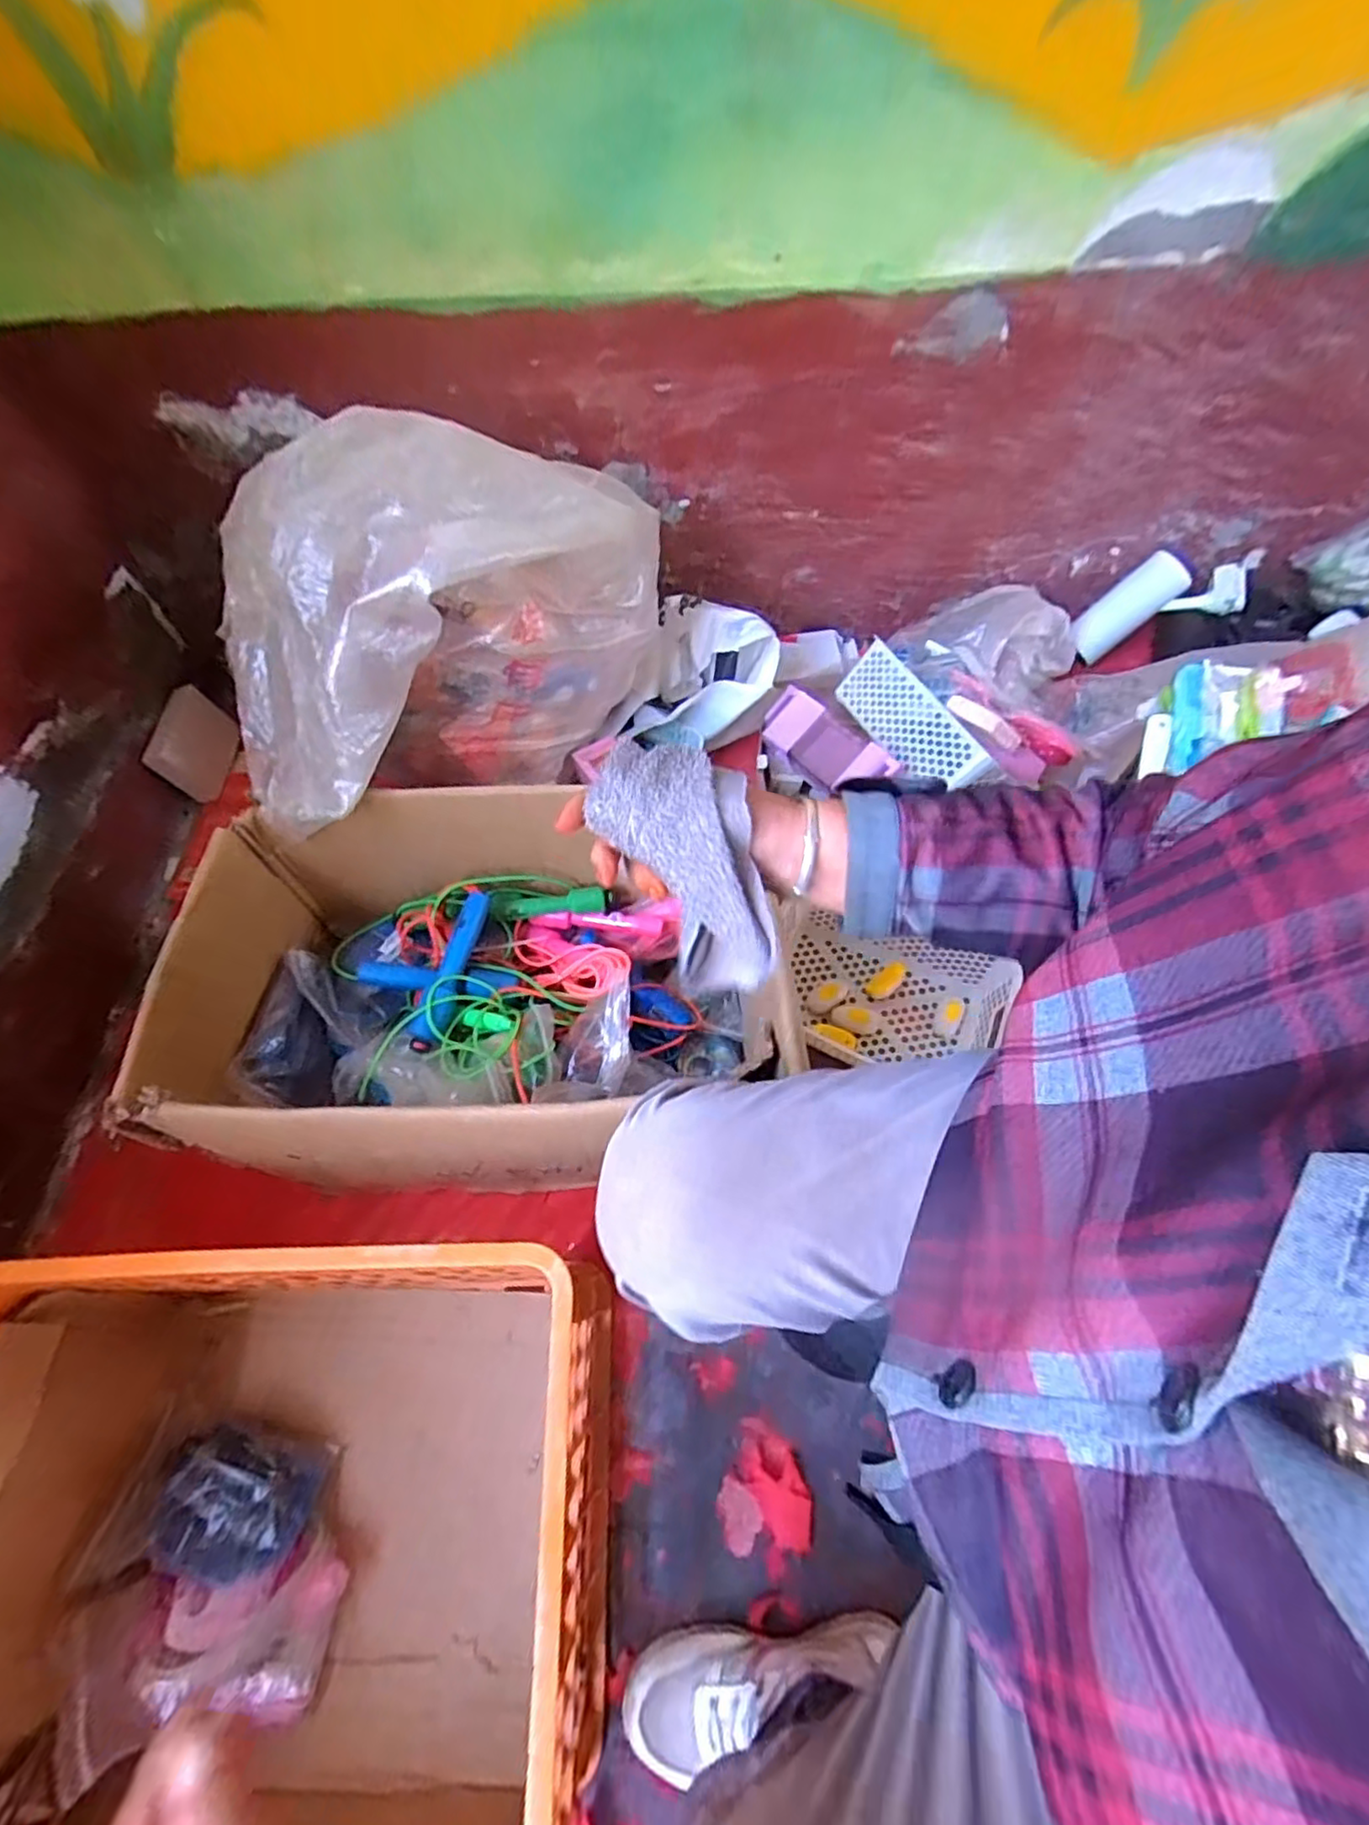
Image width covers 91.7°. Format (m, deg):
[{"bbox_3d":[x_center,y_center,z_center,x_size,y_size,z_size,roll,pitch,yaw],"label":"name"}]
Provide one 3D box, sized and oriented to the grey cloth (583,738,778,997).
[{"bbox_3d":[0.006,-0.020,0.413,0.067,0.137,0.132,-39,70,-19],"label":"grey cloth"}]

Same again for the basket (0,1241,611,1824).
[{"bbox_3d":[-0.337,0.493,0.512,0.504,0.286,0.397,-2,61,0],"label":"basket"}]

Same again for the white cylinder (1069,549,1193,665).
[{"bbox_3d":[0.755,-0.519,1.120,0.217,0.060,0.074,-40,67,11],"label":"white cylinder"}]

